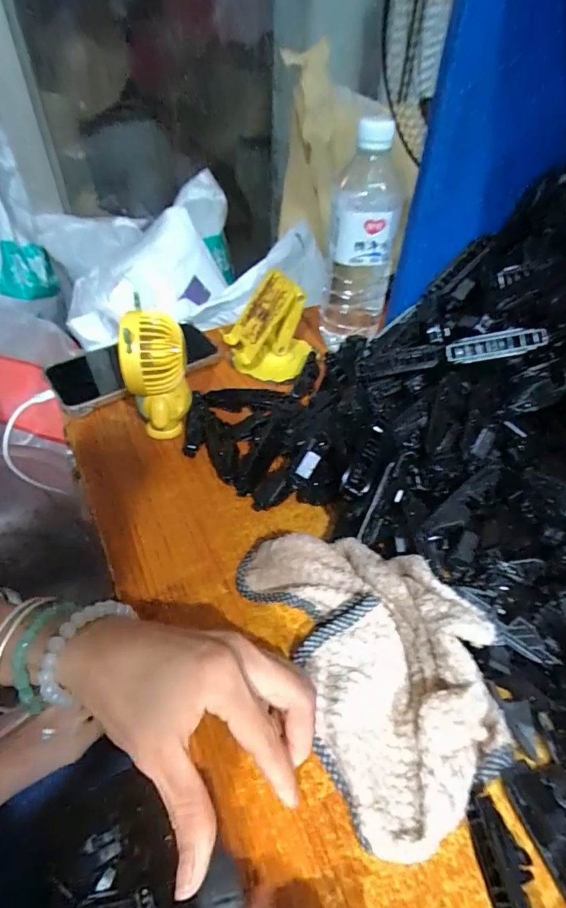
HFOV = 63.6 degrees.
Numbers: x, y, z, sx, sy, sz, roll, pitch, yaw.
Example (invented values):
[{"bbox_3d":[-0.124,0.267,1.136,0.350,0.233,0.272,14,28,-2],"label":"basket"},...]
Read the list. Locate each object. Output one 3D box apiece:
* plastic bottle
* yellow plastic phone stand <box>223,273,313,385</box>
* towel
[{"bbox_3d":[0.076,-0.203,0.466,0.065,0.212,0.057,1,46,1],"label":"plastic bottle"},{"bbox_3d":[-0.012,-0.128,0.471,0.092,0.093,0.066,-7,47,-7],"label":"yellow plastic phone stand"},{"bbox_3d":[0.051,0.108,0.267,0.106,0.050,0.183,-19,49,-17],"label":"towel"}]

